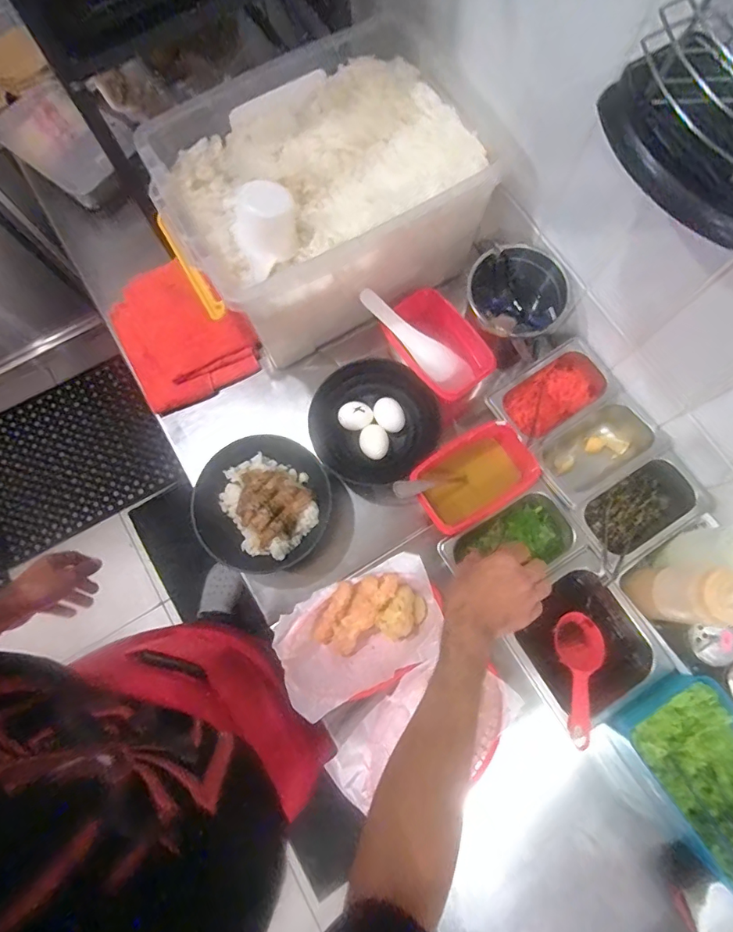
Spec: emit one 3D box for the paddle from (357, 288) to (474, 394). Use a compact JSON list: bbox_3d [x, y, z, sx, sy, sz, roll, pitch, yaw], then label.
[{"bbox_3d":[0.070,-0.178,0.670,0.192,0.032,0.041,37,78,-15],"label":"paddle"}]

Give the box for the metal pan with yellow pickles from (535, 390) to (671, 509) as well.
[{"bbox_3d":[0.318,-0.020,0.669,0.178,0.070,0.101,-33,79,-8],"label":"metal pan with yellow pickles"}]

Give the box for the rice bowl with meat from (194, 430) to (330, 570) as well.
[{"bbox_3d":[-0.145,0.049,0.646,0.183,0.062,0.180,0,77,0],"label":"rice bowl with meat"}]

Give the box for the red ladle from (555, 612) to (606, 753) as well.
[{"bbox_3d":[0.266,0.258,0.588,0.053,0.026,0.151,14,58,3],"label":"red ladle"}]

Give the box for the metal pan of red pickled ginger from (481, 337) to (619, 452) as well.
[{"bbox_3d":[0.264,-0.099,0.682,0.183,0.058,0.103,-33,79,-8],"label":"metal pan of red pickled ginger"}]

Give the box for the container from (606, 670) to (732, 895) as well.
[{"bbox_3d":[0.397,0.356,0.549,0.136,0.081,0.215,-33,79,-8],"label":"container"}]

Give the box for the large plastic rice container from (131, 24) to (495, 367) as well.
[{"bbox_3d":[-0.059,-0.363,0.661,0.399,0.191,0.291,-29,78,-7],"label":"large plastic rice container"}]

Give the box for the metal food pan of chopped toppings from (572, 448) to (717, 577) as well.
[{"bbox_3d":[0.364,0.060,0.643,0.180,0.059,0.098,-28,78,-7],"label":"metal food pan of chopped toppings"}]

